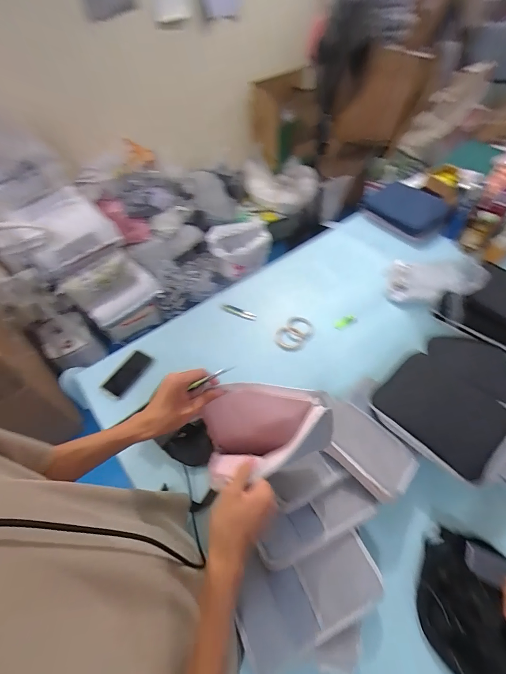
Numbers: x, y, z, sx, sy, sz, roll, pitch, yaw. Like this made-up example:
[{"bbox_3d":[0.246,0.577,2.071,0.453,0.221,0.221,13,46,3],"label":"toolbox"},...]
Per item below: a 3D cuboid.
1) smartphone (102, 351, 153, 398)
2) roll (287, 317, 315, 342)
[{"bbox_3d":[-0.384,0.113,0.953,0.070,0.015,0.147,24,58,18],"label":"smartphone"},{"bbox_3d":[0.160,-0.027,1.042,0.089,0.013,0.095,-1,54,1],"label":"roll"}]

